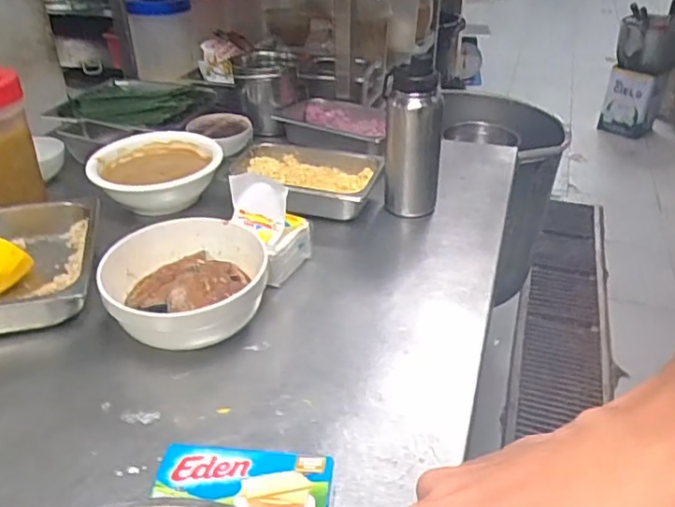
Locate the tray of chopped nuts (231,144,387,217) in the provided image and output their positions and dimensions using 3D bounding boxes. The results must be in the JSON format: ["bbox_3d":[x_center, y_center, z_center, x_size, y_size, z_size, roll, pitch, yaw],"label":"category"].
[{"bbox_3d":[-0.059,-0.124,1.059,0.260,0.070,0.162,13,35,18],"label":"tray of chopped nuts"}]

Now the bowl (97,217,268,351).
[{"bbox_3d":[-0.189,0.044,0.774,0.202,0.097,0.194,0,33,0],"label":"bowl"}]

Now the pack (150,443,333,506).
[{"bbox_3d":[-0.085,0.221,0.549,0.163,0.049,0.070,6,34,9],"label":"pack"}]

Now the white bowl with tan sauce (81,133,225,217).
[{"bbox_3d":[-0.321,-0.143,1.061,0.208,0.081,0.209,0,33,0],"label":"white bowl with tan sauce"}]

